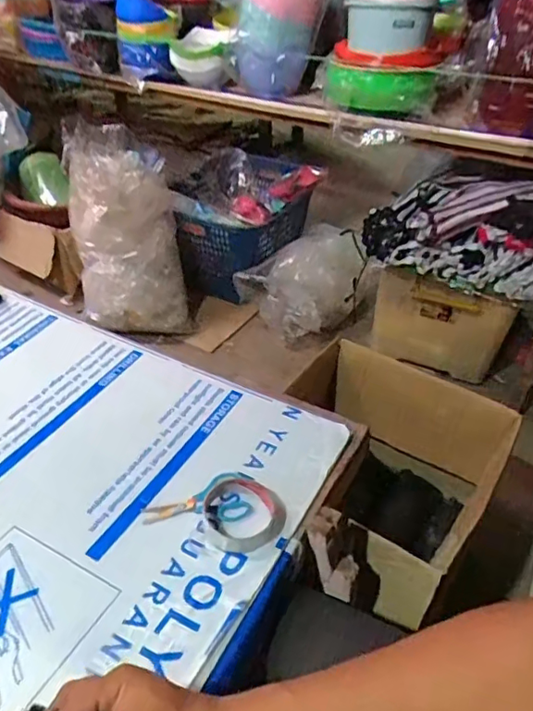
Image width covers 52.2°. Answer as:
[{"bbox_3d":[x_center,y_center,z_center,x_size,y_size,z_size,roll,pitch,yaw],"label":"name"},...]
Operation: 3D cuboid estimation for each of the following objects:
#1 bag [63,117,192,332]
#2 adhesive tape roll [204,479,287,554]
[{"bbox_3d":[-0.400,-0.332,1.566,0.296,0.571,0.195,-21,25,-26],"label":"bag"},{"bbox_3d":[-0.025,0.183,0.627,0.094,0.016,0.087,2,40,-2],"label":"adhesive tape roll"}]

